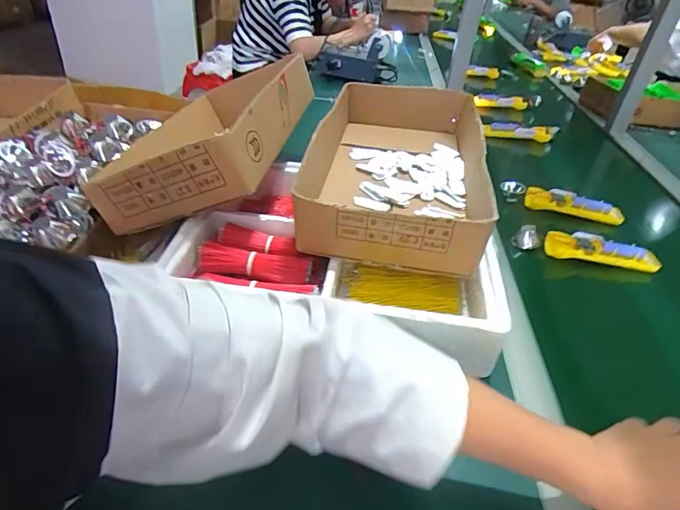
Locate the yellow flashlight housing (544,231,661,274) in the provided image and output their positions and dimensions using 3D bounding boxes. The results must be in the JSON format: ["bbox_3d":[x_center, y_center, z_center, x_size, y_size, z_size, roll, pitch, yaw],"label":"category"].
[{"bbox_3d":[0.414,-0.008,0.708,0.172,0.034,0.040,7,37,2],"label":"yellow flashlight housing"}]

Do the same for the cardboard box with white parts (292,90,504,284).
[{"bbox_3d":[0.089,-0.138,0.671,0.227,0.090,0.420,9,38,4],"label":"cardboard box with white parts"}]

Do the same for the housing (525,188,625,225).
[{"bbox_3d":[0.433,-0.094,0.827,0.170,0.032,0.044,16,39,13],"label":"housing"}]

